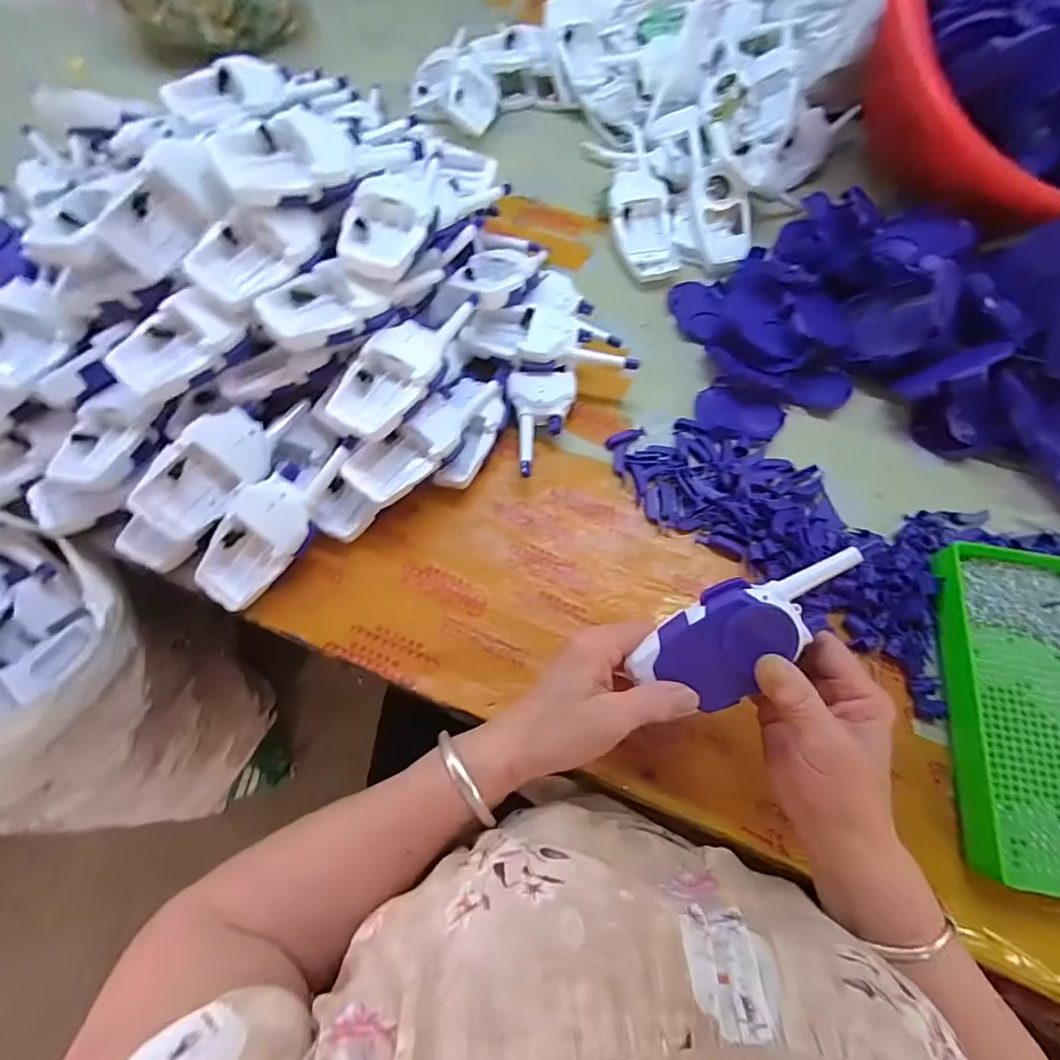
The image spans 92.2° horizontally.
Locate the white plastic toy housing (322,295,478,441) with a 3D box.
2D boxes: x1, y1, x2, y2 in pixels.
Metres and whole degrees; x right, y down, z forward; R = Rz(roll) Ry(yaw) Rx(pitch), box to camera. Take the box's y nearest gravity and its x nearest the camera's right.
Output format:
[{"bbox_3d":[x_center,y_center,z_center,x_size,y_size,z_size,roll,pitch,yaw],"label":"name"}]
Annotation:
[{"bbox_3d":[-0.103,-0.146,0.425,0.063,0.030,0.162,28,70,10],"label":"white plastic toy housing"}]

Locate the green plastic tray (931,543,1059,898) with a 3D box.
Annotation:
[{"bbox_3d":[0.398,0.133,0.383,0.149,0.034,0.248,10,68,3],"label":"green plastic tray"}]

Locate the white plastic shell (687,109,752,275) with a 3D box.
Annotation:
[{"bbox_3d":[0.206,-0.382,0.565,0.061,0.052,0.187,-11,88,-6],"label":"white plastic shell"}]

